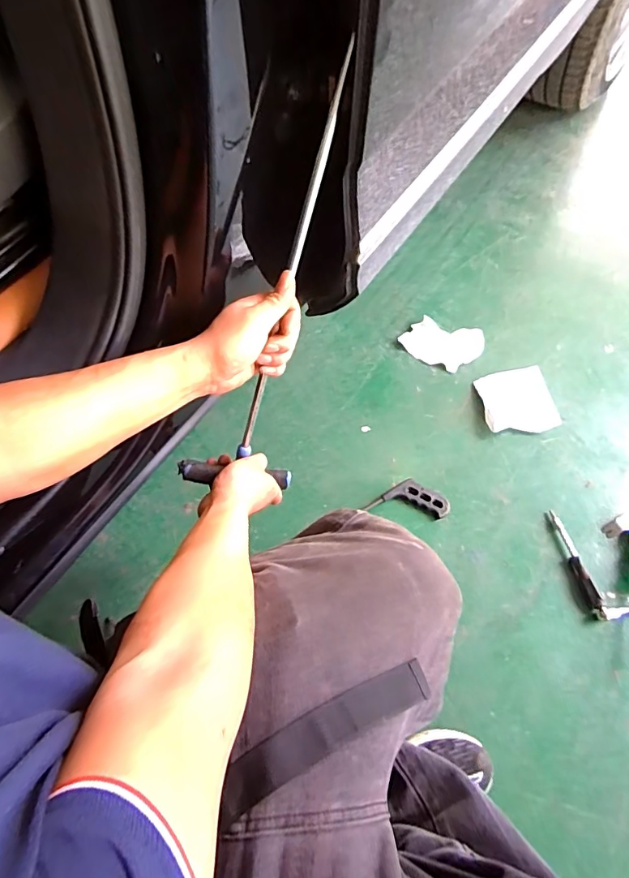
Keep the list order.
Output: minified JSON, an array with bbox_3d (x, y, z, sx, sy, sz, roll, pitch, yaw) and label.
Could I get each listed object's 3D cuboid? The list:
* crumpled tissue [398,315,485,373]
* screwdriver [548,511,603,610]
[{"bbox_3d":[0.279,-0.210,1.028,0.164,0.020,0.117,24,68,13],"label":"crumpled tissue"},{"bbox_3d":[0.457,0.209,0.830,0.018,0.027,0.173,-11,65,-3],"label":"screwdriver"}]

